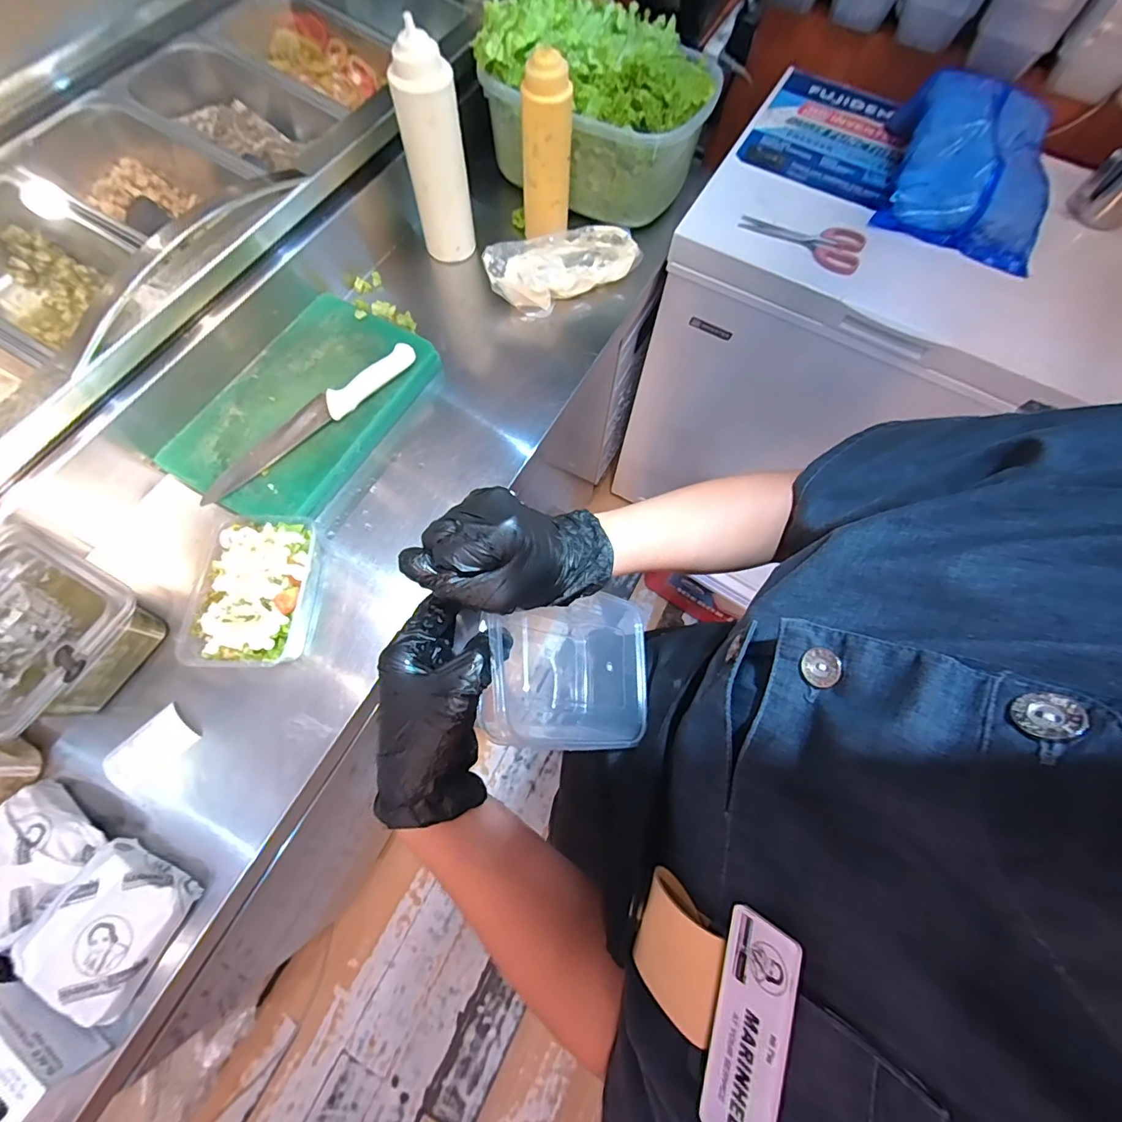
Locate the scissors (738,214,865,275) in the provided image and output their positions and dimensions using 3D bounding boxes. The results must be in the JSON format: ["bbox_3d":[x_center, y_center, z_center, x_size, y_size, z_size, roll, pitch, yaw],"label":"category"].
[{"bbox_3d":[0.362,-0.488,0.740,0.183,0.019,0.074,21,70,6],"label":"scissors"}]

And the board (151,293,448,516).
[{"bbox_3d":[-0.326,-0.202,0.632,0.206,0.025,0.314,26,70,7],"label":"board"}]

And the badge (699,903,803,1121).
[{"bbox_3d":[0.066,0.166,0.172,0.004,0.028,0.074,17,85,-34],"label":"badge"}]

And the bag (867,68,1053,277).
[{"bbox_3d":[0.625,-0.598,0.737,0.240,0.100,0.255,20,70,5],"label":"bag"}]

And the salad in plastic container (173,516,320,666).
[{"bbox_3d":[-0.334,0.033,0.539,0.113,0.055,0.169,5,69,0],"label":"salad in plastic container"}]

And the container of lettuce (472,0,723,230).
[{"bbox_3d":[0.056,-0.699,0.758,0.338,0.173,0.226,22,70,6],"label":"container of lettuce"}]

